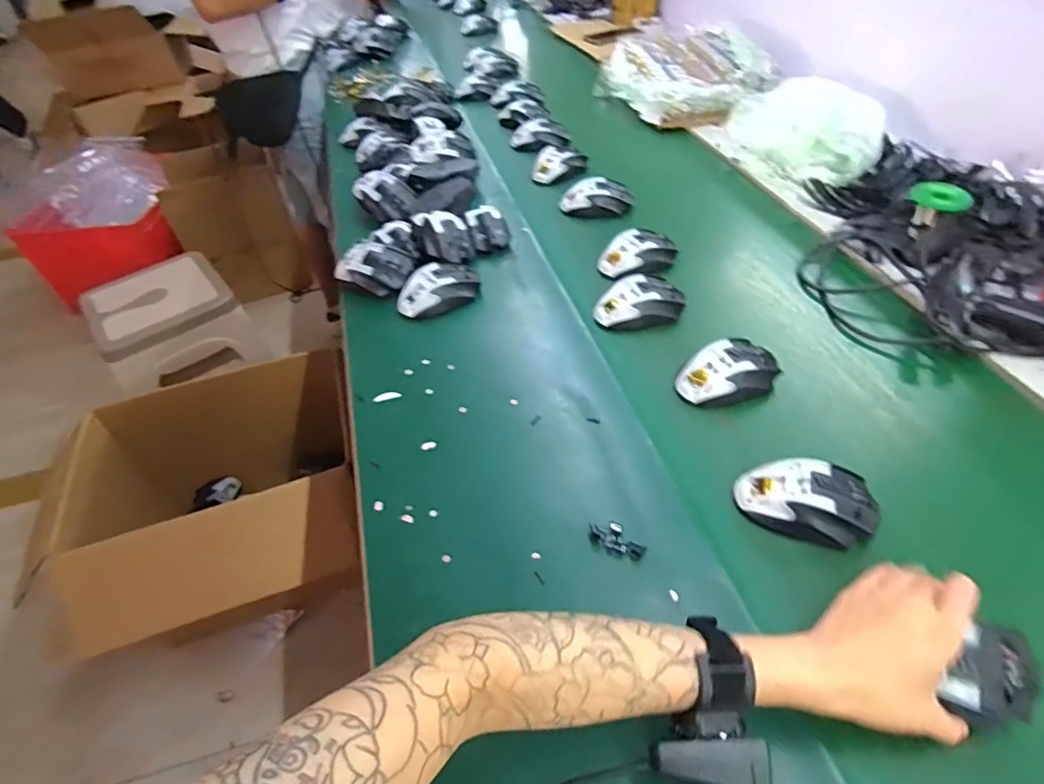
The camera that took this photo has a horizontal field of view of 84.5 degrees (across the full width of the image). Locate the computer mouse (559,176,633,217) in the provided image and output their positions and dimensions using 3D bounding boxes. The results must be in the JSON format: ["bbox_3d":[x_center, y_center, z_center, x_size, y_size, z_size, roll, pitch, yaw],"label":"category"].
[{"bbox_3d":[0.122,-0.319,0.945,0.117,0.040,0.066,1,45,4],"label":"computer mouse"}]

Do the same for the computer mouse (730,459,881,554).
[{"bbox_3d":[0.258,0.099,0.523,0.119,0.042,0.072,6,46,9],"label":"computer mouse"}]

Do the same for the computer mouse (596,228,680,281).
[{"bbox_3d":[0.166,-0.201,0.821,0.114,0.036,0.058,-12,46,-8],"label":"computer mouse"}]

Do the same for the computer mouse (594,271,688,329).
[{"bbox_3d":[0.153,-0.117,0.739,0.118,0.037,0.060,-15,46,-11],"label":"computer mouse"}]

